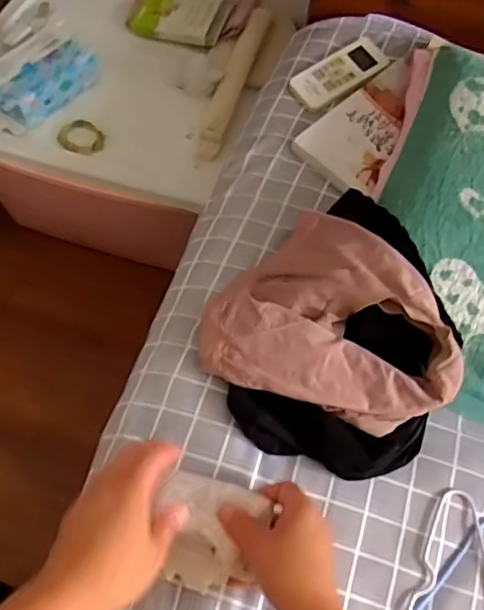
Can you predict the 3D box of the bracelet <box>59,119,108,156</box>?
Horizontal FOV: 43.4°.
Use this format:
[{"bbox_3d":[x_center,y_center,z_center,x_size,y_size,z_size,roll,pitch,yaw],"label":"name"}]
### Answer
[{"bbox_3d":[-0.257,-0.271,0.977,0.069,0.019,0.061,2,62,-2],"label":"bracelet"}]

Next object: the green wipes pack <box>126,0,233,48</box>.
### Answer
[{"bbox_3d":[-0.111,-0.509,1.068,0.172,0.034,0.104,19,63,7],"label":"green wipes pack"}]

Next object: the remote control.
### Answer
[{"bbox_3d":[0.129,-0.300,0.795,0.133,0.022,0.065,-31,68,-17],"label":"remote control"}]

